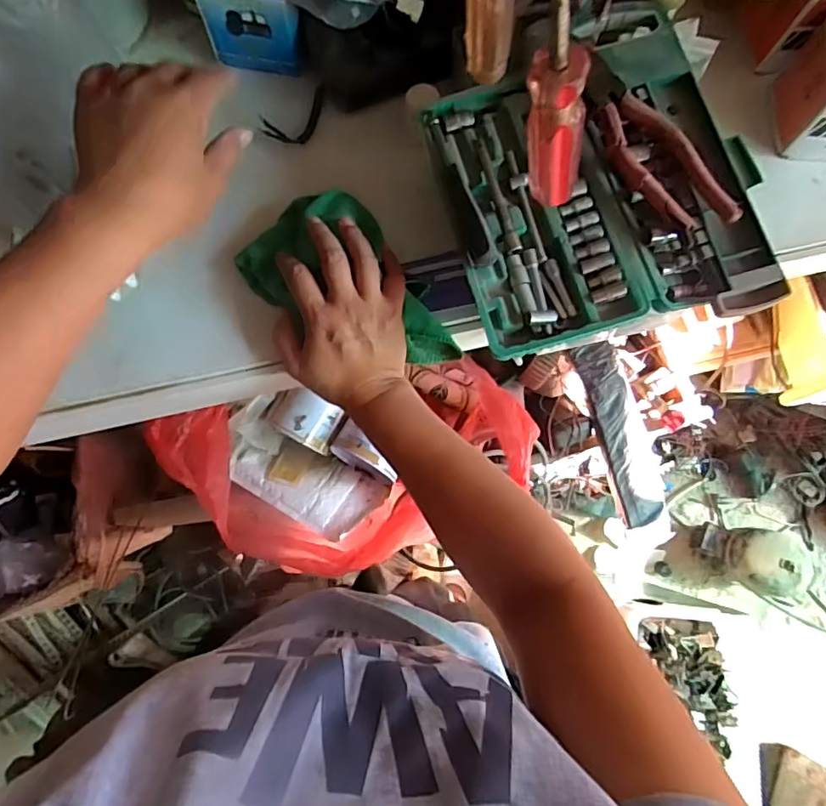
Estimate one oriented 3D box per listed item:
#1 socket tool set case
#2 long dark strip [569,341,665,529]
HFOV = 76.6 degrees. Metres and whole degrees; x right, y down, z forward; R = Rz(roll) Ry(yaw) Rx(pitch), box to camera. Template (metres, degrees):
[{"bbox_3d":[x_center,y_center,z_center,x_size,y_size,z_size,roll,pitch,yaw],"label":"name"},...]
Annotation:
[{"bbox_3d":[0.144,-0.179,0.409,0.234,0.046,0.265,-13,78,-4],"label":"socket tool set case"},{"bbox_3d":[0.287,0.041,0.719,0.059,0.017,0.255,-17,88,3],"label":"long dark strip"}]

